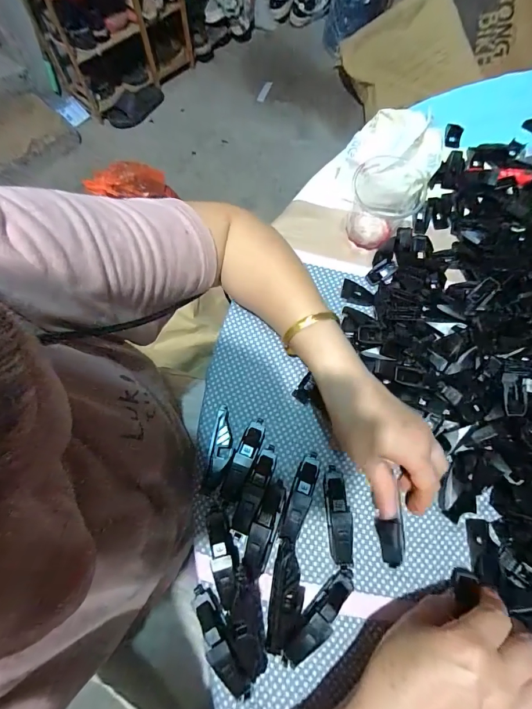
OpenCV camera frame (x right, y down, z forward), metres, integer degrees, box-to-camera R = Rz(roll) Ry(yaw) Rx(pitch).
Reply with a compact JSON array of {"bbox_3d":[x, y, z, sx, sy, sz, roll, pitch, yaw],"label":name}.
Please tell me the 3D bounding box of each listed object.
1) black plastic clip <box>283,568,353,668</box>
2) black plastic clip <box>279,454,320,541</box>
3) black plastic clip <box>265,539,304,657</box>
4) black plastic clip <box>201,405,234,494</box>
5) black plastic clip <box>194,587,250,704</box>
[{"bbox_3d":[0.043,0.207,0.273,0.077,0.022,0.020,-41,74,-13],"label":"black plastic clip"},{"bbox_3d":[0.032,0.125,0.307,0.020,0.013,0.075,17,71,7],"label":"black plastic clip"},{"bbox_3d":[0.017,0.197,0.282,0.025,0.013,0.078,7,70,4],"label":"black plastic clip"},{"bbox_3d":[-0.043,0.088,0.322,0.023,0.014,0.080,6,70,3],"label":"black plastic clip"},{"bbox_3d":[-0.035,0.225,0.268,0.019,0.022,0.081,-25,71,-8],"label":"black plastic clip"}]

